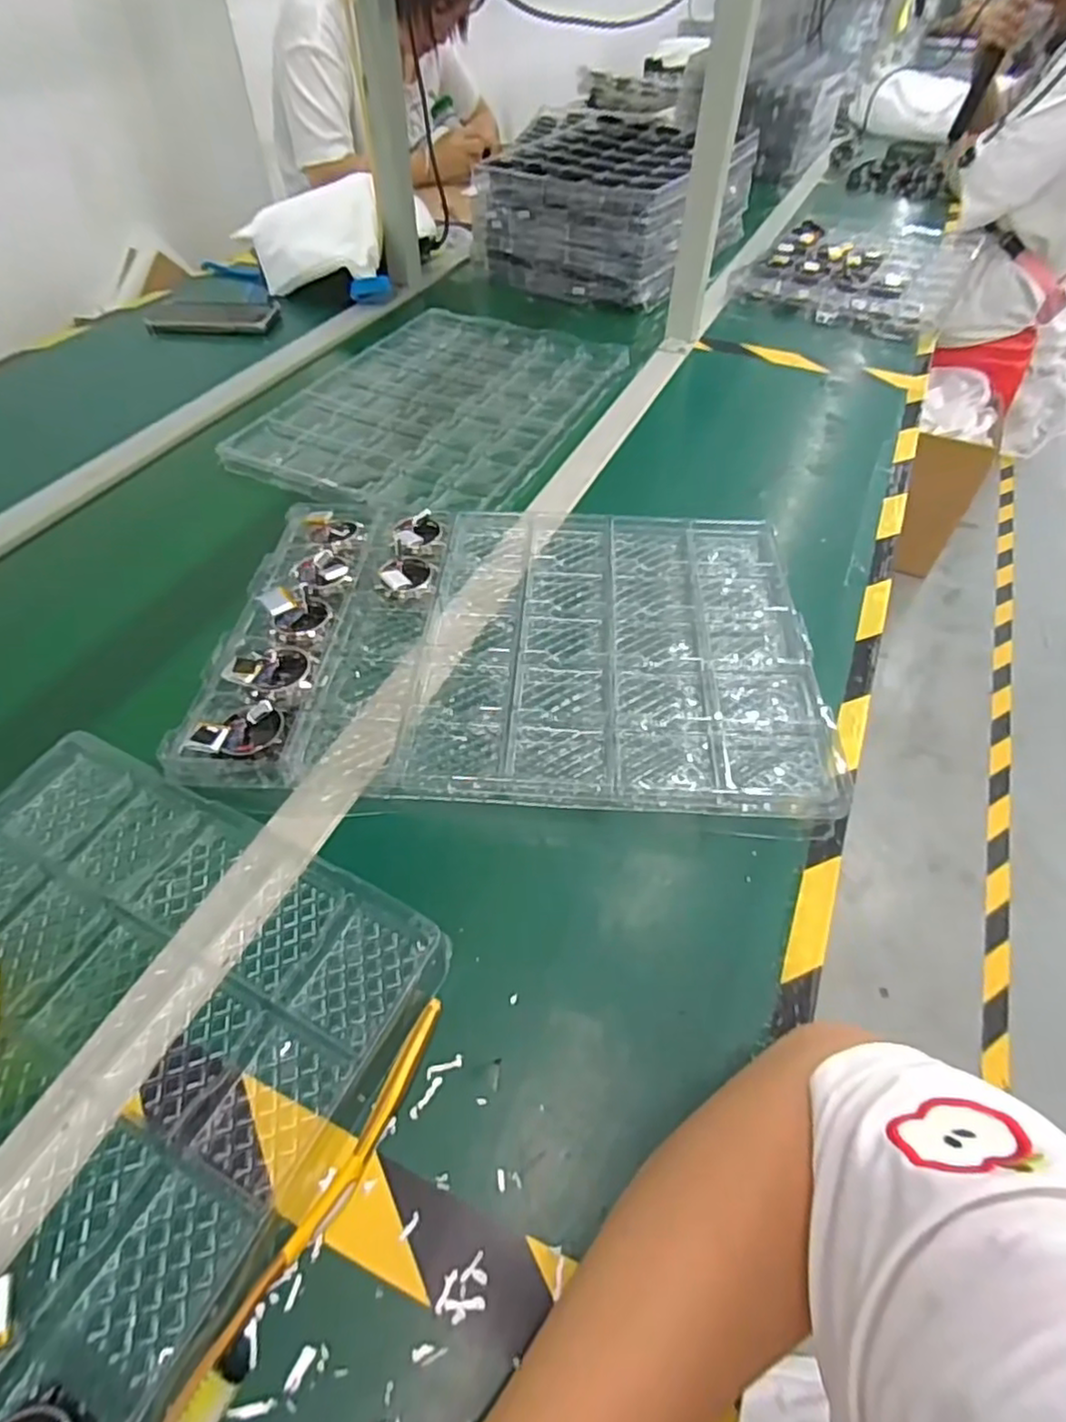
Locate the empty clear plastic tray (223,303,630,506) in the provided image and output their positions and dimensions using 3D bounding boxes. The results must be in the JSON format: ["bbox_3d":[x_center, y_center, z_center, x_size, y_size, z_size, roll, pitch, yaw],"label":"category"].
[{"bbox_3d":[-0.102,-0.375,0.801,0.311,0.020,0.443,20,54,16],"label":"empty clear plastic tray"}]

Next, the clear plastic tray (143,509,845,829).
[{"bbox_3d":[-0.008,-0.064,0.519,0.430,0.026,0.305,3,51,3],"label":"clear plastic tray"}]

